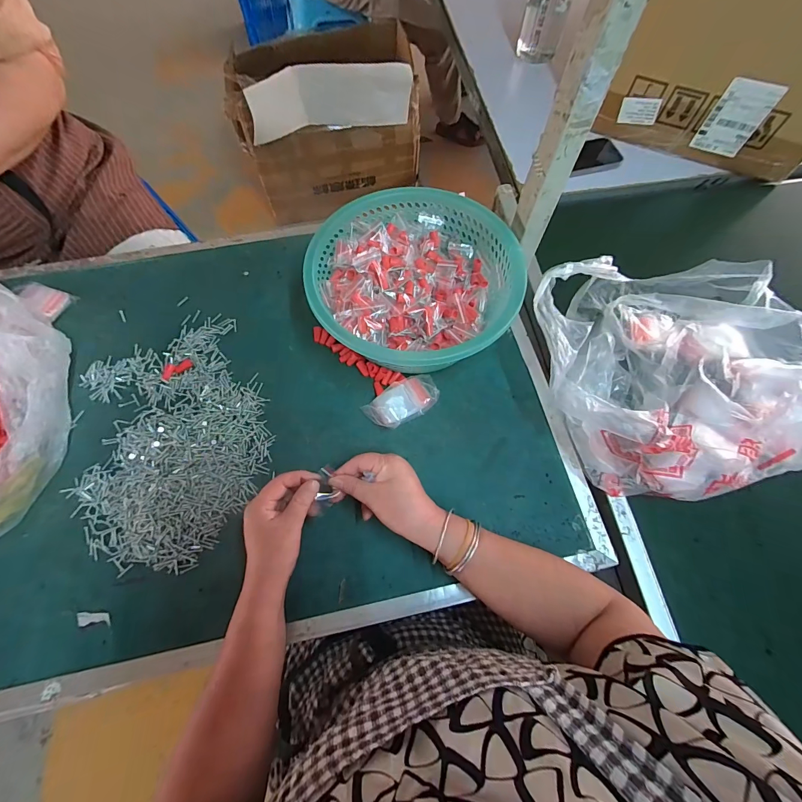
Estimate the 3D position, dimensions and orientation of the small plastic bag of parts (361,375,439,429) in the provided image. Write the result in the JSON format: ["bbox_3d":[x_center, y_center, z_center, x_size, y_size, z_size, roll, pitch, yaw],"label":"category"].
[{"bbox_3d":[0.003,-0.001,0.486,0.098,0.029,0.053,-29,71,-10],"label":"small plastic bag of parts"}]

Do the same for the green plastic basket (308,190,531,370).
[{"bbox_3d":[0.014,-0.160,0.512,0.259,0.100,0.263,0,69,1],"label":"green plastic basket"}]

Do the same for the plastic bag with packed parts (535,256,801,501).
[{"bbox_3d":[0.350,-0.040,0.454,0.353,0.107,0.291,-11,69,-3],"label":"plastic bag with packed parts"}]

